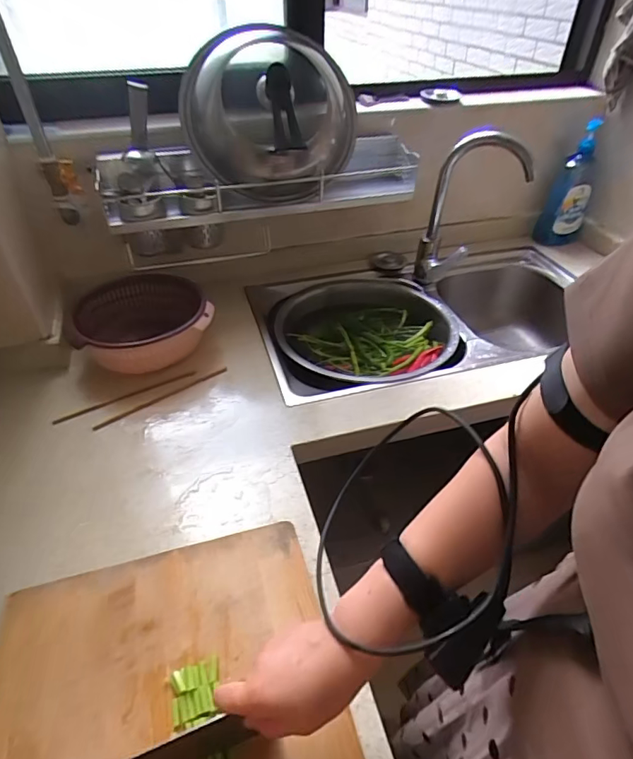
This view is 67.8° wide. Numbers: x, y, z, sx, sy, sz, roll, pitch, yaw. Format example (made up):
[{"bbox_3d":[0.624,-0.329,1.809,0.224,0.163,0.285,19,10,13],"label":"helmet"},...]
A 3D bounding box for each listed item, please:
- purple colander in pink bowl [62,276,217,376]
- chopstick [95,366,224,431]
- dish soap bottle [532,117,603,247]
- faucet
[{"bbox_3d":[-0.320,-0.101,0.880,0.236,0.101,0.233,-16,43,-16],"label":"purple colander in pink bowl"},{"bbox_3d":[-0.256,0.030,0.790,0.233,0.009,0.013,-25,46,-25],"label":"chopstick"},{"bbox_3d":[0.597,-0.452,1.104,0.097,0.273,0.055,15,44,15],"label":"dish soap bottle"},{"bbox_3d":[0.318,-0.353,0.981,0.185,0.317,0.139,3,41,5],"label":"faucet"}]

